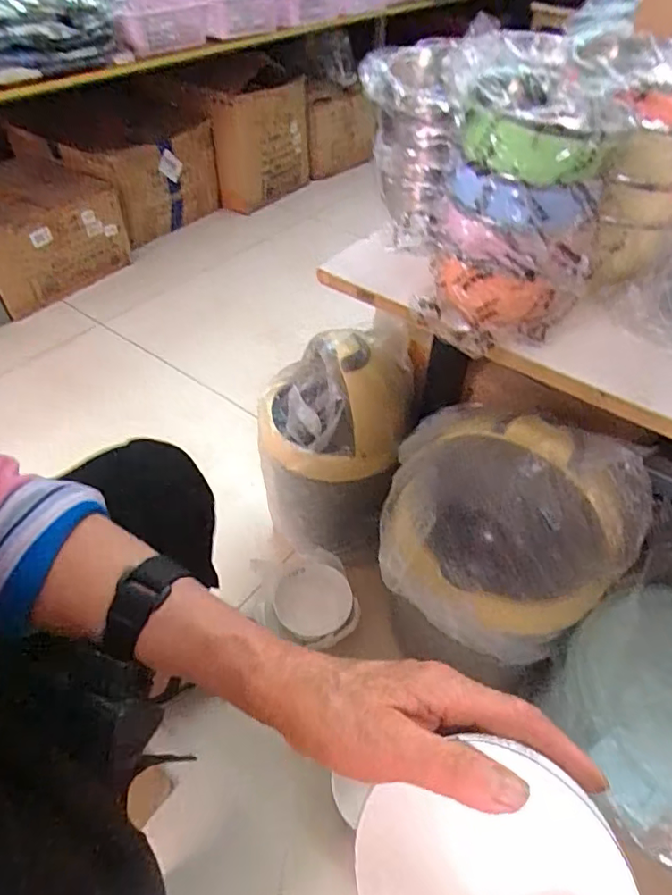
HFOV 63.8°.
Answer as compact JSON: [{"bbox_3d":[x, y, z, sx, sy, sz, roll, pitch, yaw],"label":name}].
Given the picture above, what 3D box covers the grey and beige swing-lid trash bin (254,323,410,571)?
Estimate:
[{"bbox_3d":[-0.017,0.011,0.782,0.169,0.324,0.191,-4,48,-6],"label":"grey and beige swing-lid trash bin"}]

